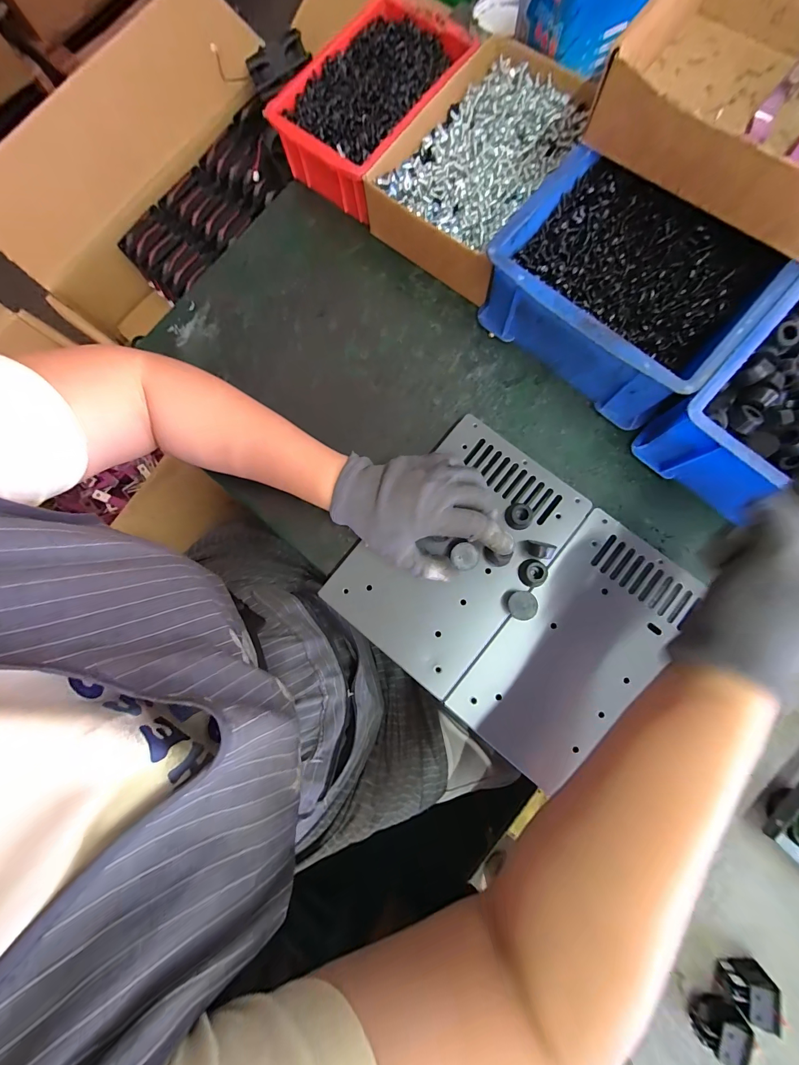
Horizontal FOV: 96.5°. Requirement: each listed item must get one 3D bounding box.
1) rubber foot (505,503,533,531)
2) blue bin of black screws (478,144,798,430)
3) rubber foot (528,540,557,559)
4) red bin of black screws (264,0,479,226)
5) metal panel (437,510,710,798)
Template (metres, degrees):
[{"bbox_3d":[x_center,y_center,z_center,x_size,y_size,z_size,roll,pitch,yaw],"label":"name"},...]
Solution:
[{"bbox_3d":[0.111,-0.015,0.329,0.022,0.013,0.022,-1,82,3],"label":"rubber foot"},{"bbox_3d":[0.202,-0.222,0.336,0.206,0.088,0.170,39,83,8],"label":"blue bin of black screws"},{"bbox_3d":[0.124,0.017,0.320,0.022,0.021,0.014,15,83,5],"label":"rubber foot"},{"bbox_3d":[-0.029,-0.454,0.391,0.133,0.072,0.207,37,83,8],"label":"red bin of black screws"},{"bbox_3d":[0.157,0.102,0.315,0.118,0.013,0.223,40,81,8],"label":"metal panel"}]

